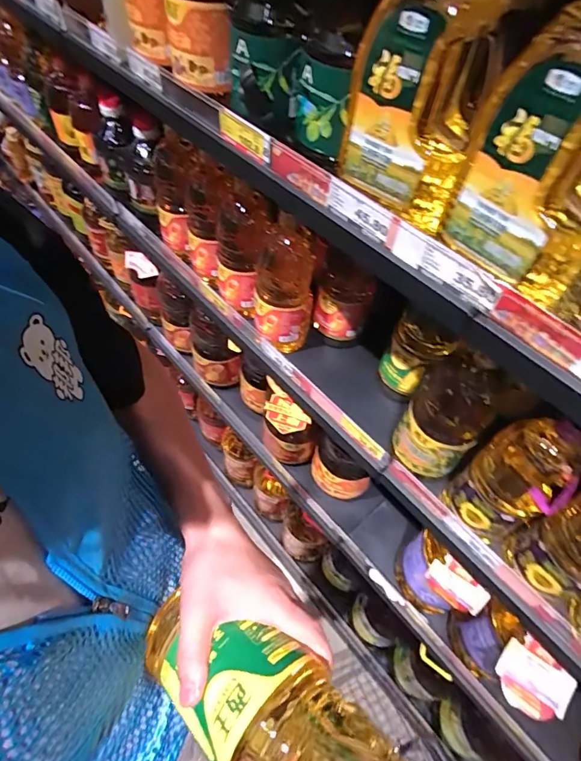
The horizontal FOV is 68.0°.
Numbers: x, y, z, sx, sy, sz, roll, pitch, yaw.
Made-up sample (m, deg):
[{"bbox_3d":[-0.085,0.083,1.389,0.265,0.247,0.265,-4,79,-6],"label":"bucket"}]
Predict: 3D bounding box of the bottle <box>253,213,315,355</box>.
[{"bbox_3d":[-0.014,-0.150,0.781,0.101,0.268,0.086,11,55,3],"label":"bottle"}]

